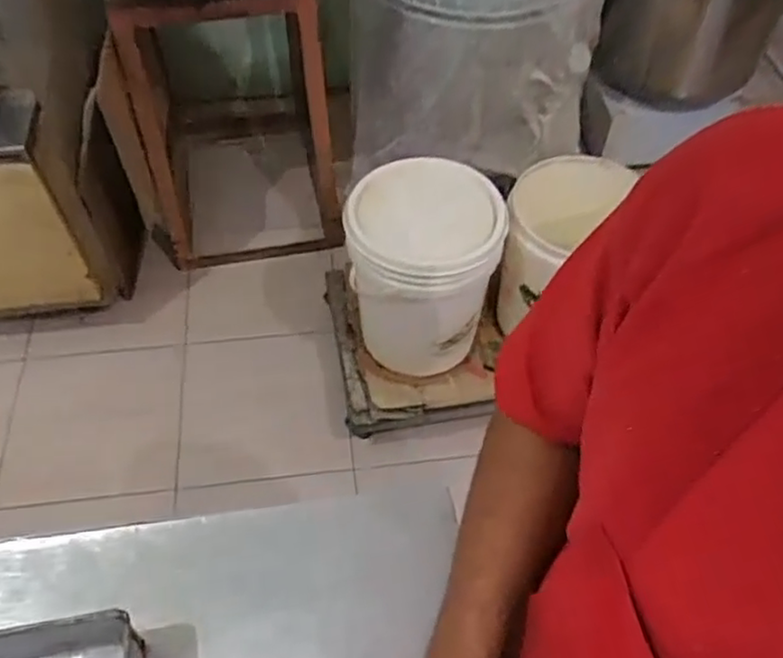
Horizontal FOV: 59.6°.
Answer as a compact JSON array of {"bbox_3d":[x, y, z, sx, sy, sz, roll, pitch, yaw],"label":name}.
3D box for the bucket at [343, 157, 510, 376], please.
[{"bbox_3d":[0.058,-0.126,1.441,0.292,0.353,0.282,1,54,-1],"label":"bucket"}]

